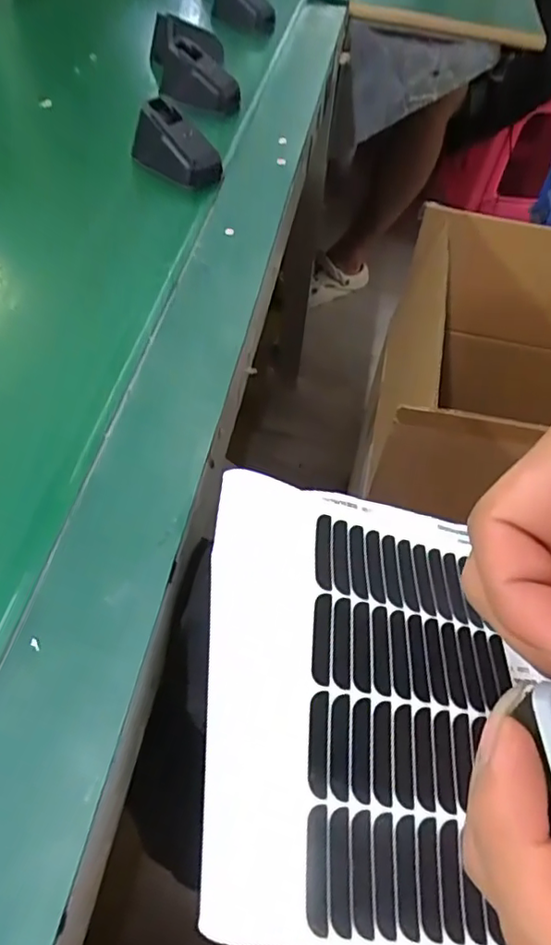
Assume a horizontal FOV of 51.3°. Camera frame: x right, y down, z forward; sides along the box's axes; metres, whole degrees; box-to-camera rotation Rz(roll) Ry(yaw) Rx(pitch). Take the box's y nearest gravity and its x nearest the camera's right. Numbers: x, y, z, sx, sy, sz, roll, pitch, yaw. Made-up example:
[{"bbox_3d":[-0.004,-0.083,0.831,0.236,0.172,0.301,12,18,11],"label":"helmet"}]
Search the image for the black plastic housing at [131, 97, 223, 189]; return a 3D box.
[{"bbox_3d":[-0.075,-0.255,0.444,0.070,0.038,0.040,37,60,21],"label":"black plastic housing"}]

